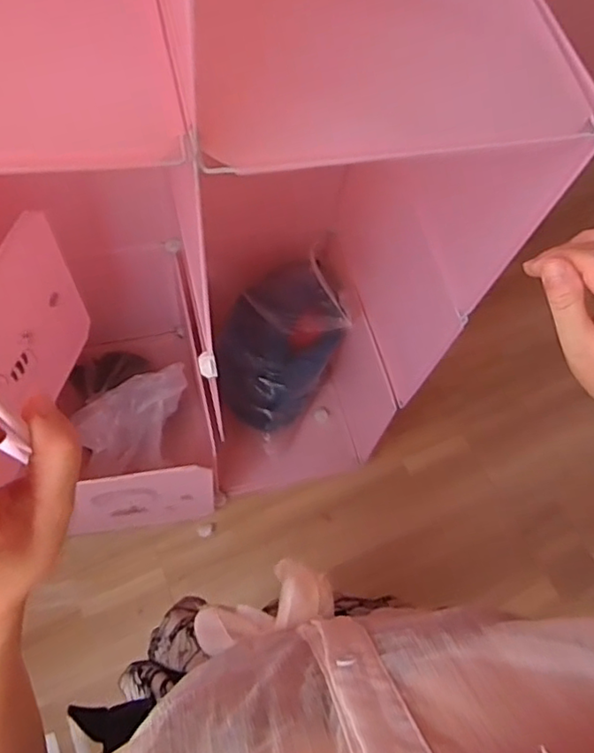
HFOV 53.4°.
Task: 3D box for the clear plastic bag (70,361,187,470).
[{"bbox_3d":[-0.329,0.094,1.239,0.230,0.193,0.119,-20,68,-12],"label":"clear plastic bag"}]

